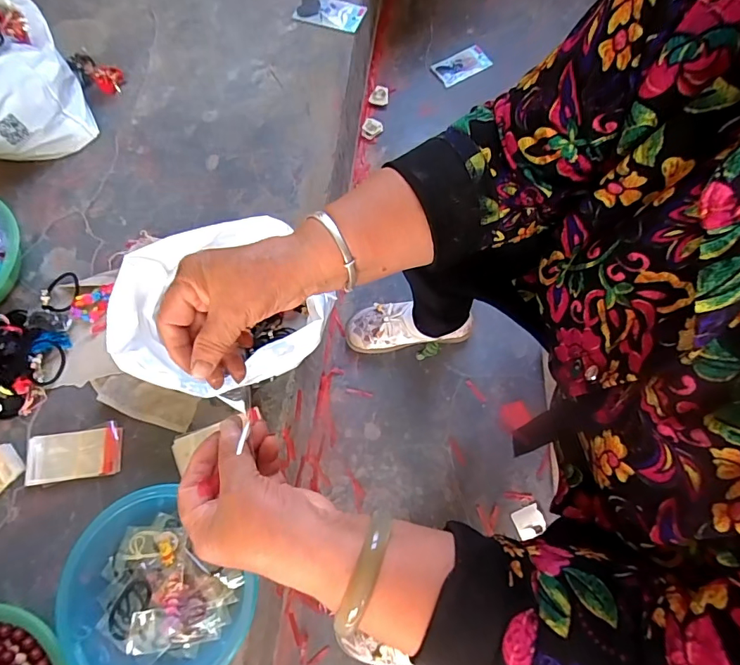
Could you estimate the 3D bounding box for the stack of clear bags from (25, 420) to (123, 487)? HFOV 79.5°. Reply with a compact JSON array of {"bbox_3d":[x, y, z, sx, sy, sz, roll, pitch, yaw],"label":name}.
[{"bbox_3d":[-0.414,0.170,0.626,0.131,0.020,0.070,-8,71,0],"label":"stack of clear bags"}]

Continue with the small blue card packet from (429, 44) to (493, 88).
[{"bbox_3d":[0.223,-0.655,1.089,0.129,0.006,0.078,-29,78,1],"label":"small blue card packet"}]

